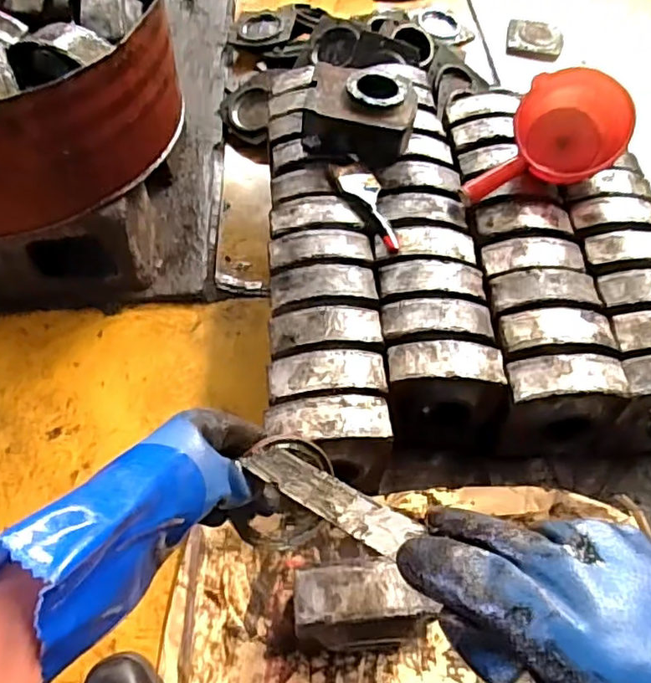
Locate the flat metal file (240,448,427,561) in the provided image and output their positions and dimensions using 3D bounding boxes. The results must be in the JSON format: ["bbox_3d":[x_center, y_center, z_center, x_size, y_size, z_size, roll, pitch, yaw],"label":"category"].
[{"bbox_3d":[-0.001,0.100,0.379,0.033,0.004,0.136,-20,28,-39],"label":"flat metal file"}]

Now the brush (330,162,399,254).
[{"bbox_3d":[0.069,-0.220,0.900,0.066,0.020,0.188,-23,64,-14],"label":"brush"}]

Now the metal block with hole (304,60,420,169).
[{"bbox_3d":[0.059,-0.377,0.970,0.178,0.097,0.133,11,57,6],"label":"metal block with hole"}]

